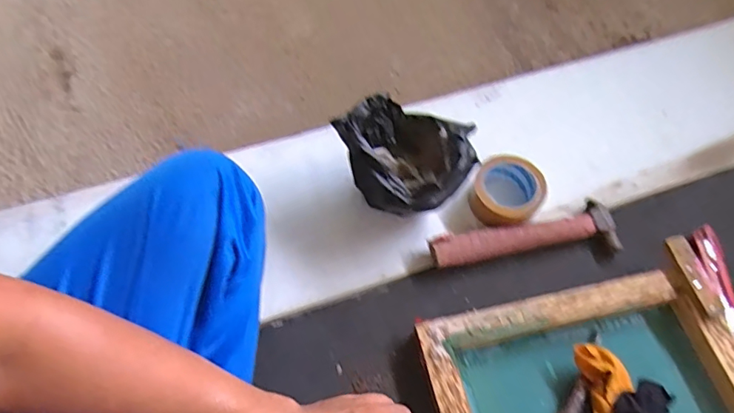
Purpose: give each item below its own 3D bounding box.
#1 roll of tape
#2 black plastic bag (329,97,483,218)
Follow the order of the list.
[{"bbox_3d":[0.200,-0.019,0.703,0.092,0.060,0.100,1,60,-1],"label":"roll of tape"},{"bbox_3d":[0.053,-0.055,0.680,0.153,0.152,0.148,-19,63,-11],"label":"black plastic bag"}]

